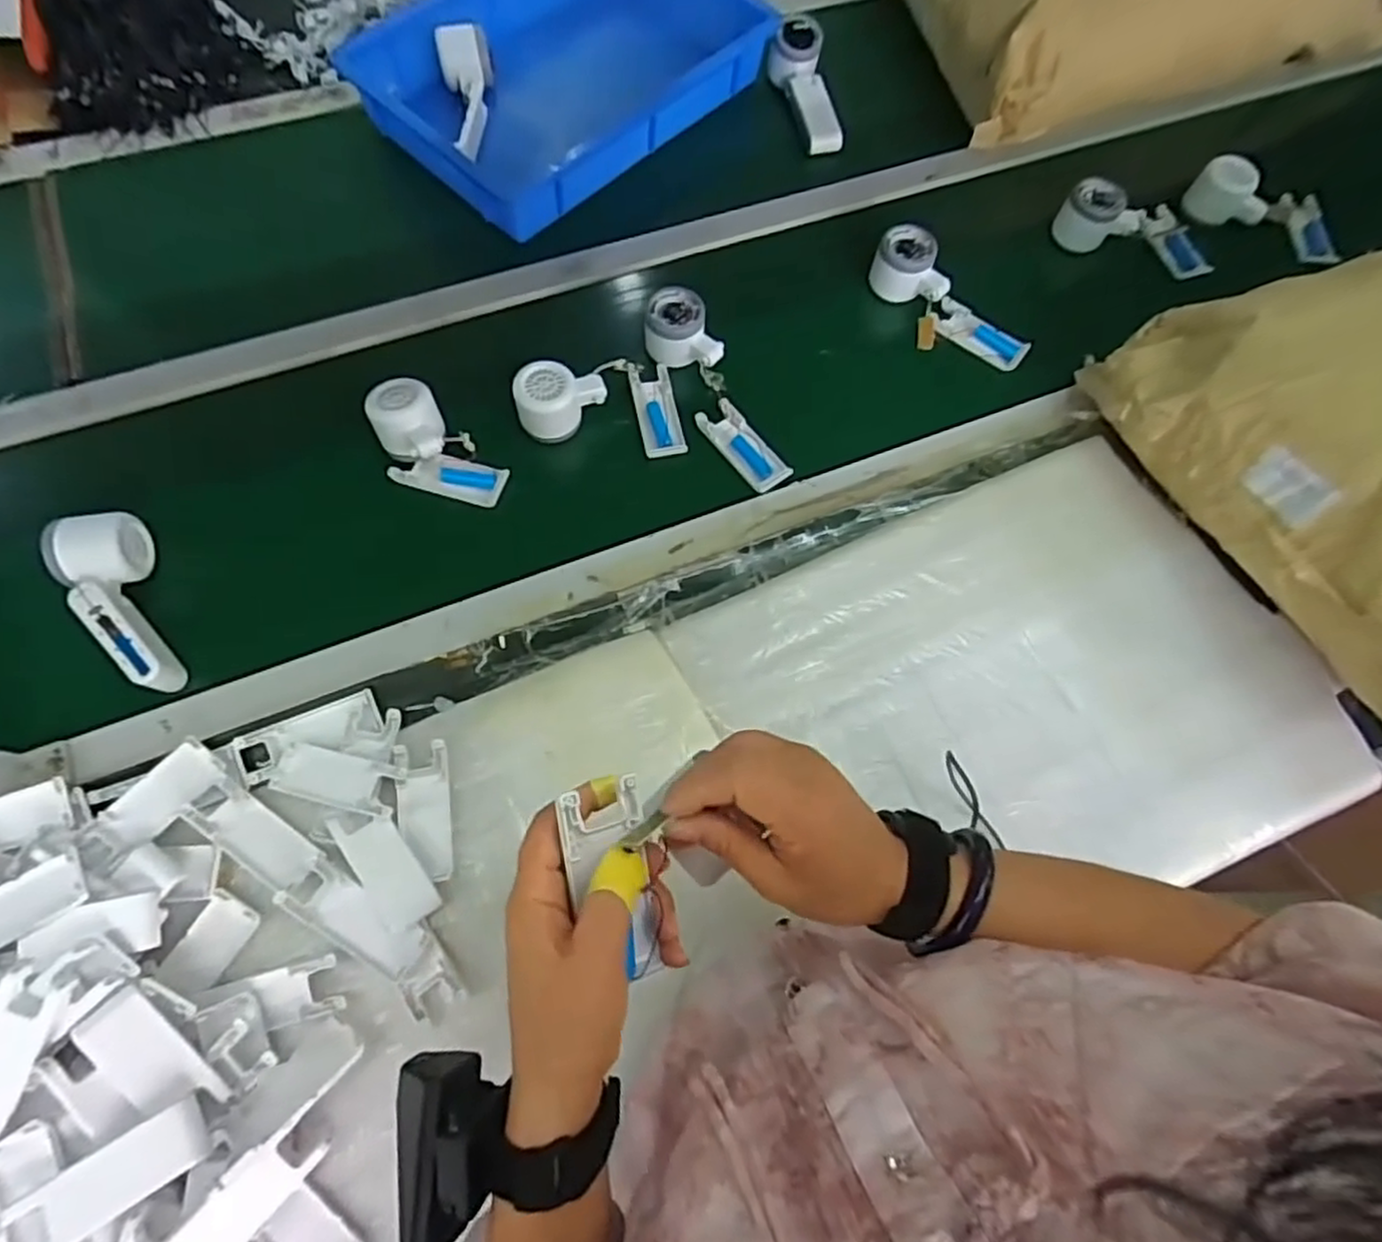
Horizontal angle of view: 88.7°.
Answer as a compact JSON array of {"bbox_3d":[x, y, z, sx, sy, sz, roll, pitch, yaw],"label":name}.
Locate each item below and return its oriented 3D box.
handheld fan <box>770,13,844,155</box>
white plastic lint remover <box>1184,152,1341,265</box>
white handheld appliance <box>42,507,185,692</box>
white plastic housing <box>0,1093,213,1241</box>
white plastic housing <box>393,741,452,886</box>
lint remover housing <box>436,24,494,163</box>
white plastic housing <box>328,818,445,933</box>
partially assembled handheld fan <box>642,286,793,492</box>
[{"bbox_3d":[0.142,-0.627,0.827,0.056,0.066,0.148,-17,72,-9],"label":"handheld fan"},{"bbox_3d":[0.642,-0.456,0.796,0.150,0.056,0.101,13,69,-14],"label":"white plastic lint remover"},{"bbox_3d":[-0.462,-0.013,0.567,0.061,0.056,0.155,-26,73,-11],"label":"white handheld appliance"},{"bbox_3d":[-0.345,0.334,0.421,0.102,0.021,0.039,-31,72,-15],"label":"white plastic housing"},{"bbox_3d":[-0.209,0.149,0.552,0.040,0.019,0.103,-8,71,-6],"label":"white plastic housing"},{"bbox_3d":[-0.247,-0.577,0.786,0.053,0.046,0.150,-5,85,-5],"label":"lint remover housing"},{"bbox_3d":[-0.225,0.181,0.524,0.040,0.014,0.095,-36,75,-14],"label":"white plastic housing"},{"bbox_3d":[0.028,-0.224,0.677,0.055,0.045,0.211,-30,74,-13],"label":"partially assembled handheld fan"}]

